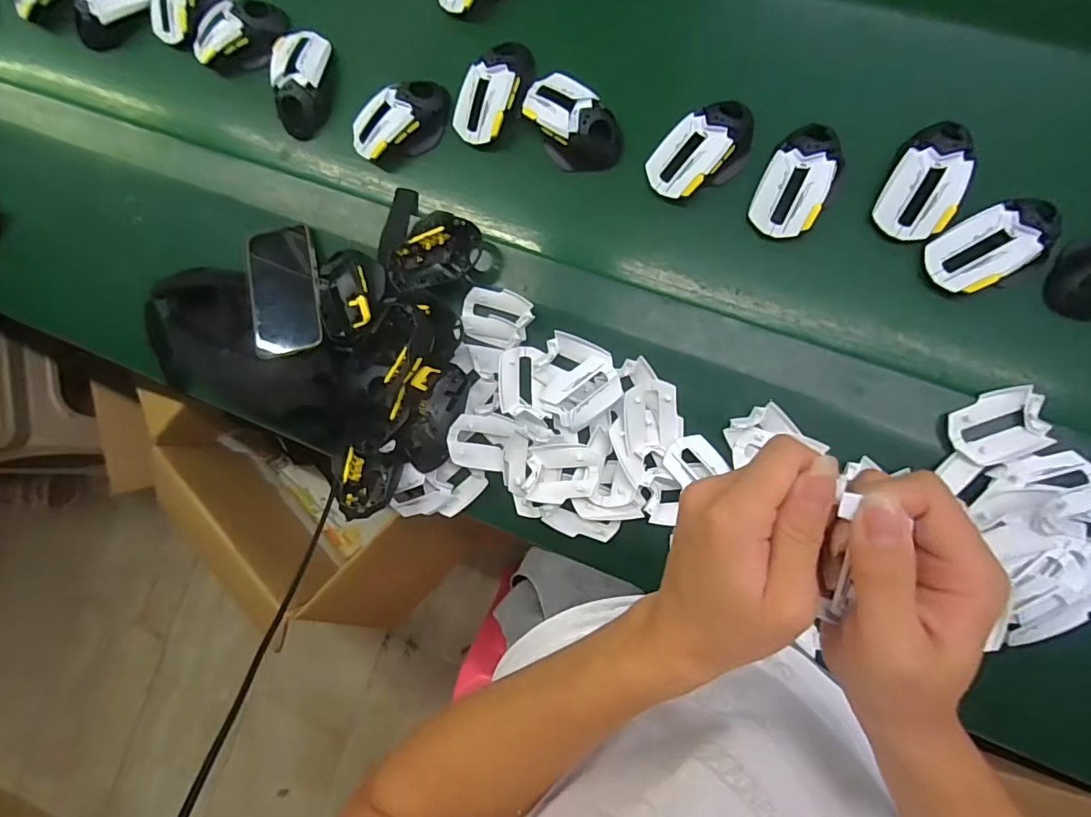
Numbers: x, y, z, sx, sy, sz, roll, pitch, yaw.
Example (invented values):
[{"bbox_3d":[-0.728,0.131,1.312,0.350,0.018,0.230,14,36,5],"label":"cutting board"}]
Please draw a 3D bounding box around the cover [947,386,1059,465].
[{"bbox_3d":[0.425,0.017,0.494,0.077,0.016,0.062,-18,84,9],"label":"cover"}]

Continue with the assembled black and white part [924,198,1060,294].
[{"bbox_3d":[0.426,-0.159,0.498,0.116,0.040,0.069,-30,82,7],"label":"assembled black and white part"}]

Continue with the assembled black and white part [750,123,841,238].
[{"bbox_3d":[0.252,-0.228,0.526,0.065,0.036,0.109,24,91,10],"label":"assembled black and white part"}]

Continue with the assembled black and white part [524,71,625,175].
[{"bbox_3d":[0.028,-0.308,0.568,0.120,0.035,0.072,40,94,10],"label":"assembled black and white part"}]

